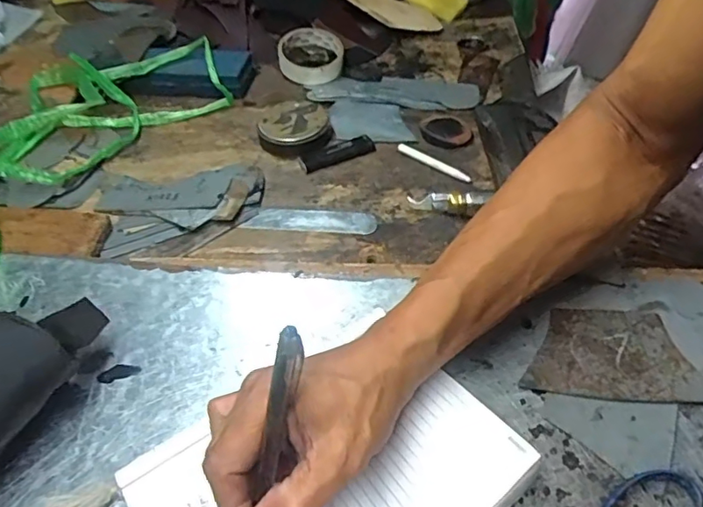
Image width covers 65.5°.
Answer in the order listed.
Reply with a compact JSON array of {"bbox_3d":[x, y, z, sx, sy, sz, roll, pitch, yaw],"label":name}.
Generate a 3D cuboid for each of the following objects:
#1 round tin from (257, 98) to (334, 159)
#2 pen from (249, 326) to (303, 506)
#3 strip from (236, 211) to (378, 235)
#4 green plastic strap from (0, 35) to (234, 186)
[{"bbox_3d":[-0.061,-0.136,0.594,0.077,0.031,0.073,-1,46,1],"label":"round tin"},{"bbox_3d":[-0.040,0.098,0.273,0.010,0.134,0.015,15,16,16],"label":"pen"},{"bbox_3d":[-0.039,-0.030,0.508,0.120,0.004,0.027,3,46,5],"label":"strip"},{"bbox_3d":[-0.305,-0.151,0.590,0.243,0.046,0.375,25,52,24],"label":"green plastic strap"}]

